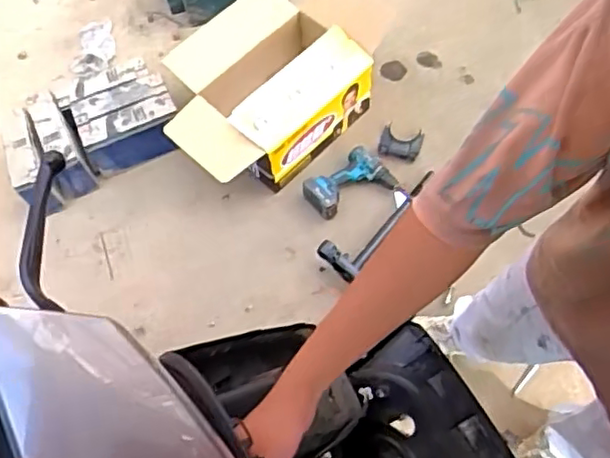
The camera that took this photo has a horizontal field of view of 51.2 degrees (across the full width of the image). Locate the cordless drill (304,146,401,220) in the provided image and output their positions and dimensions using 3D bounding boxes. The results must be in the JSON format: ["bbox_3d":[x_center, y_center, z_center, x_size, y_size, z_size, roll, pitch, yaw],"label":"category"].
[{"bbox_3d":[0.120,-0.123,1.787,0.235,0.069,0.155,-33,69,-12],"label":"cordless drill"}]

